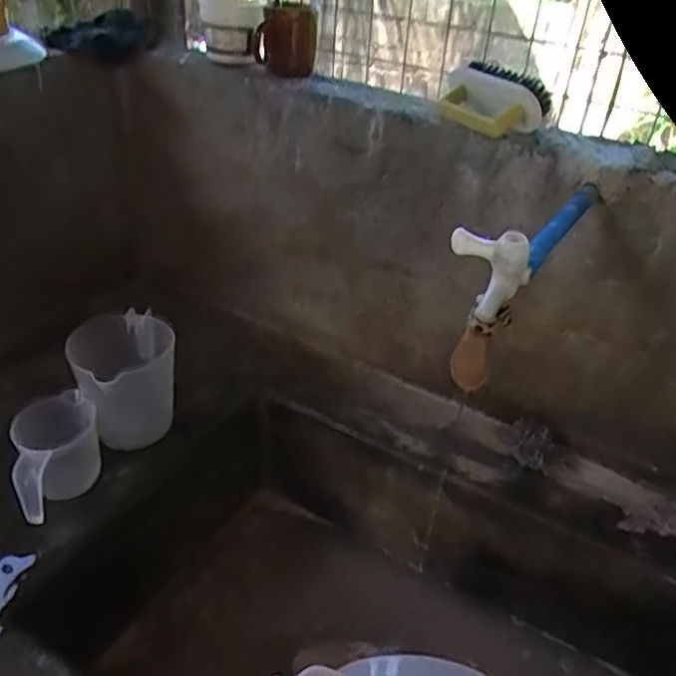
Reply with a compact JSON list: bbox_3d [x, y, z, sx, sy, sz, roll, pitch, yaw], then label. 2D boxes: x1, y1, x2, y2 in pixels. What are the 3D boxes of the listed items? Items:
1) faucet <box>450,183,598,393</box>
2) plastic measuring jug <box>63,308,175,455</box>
[{"bbox_3d":[0.186,-0.090,0.614,0.051,0.135,0.284,27,53,28],"label":"faucet"},{"bbox_3d":[-0.272,0.060,0.821,0.122,0.139,0.131,-15,40,-25],"label":"plastic measuring jug"}]

